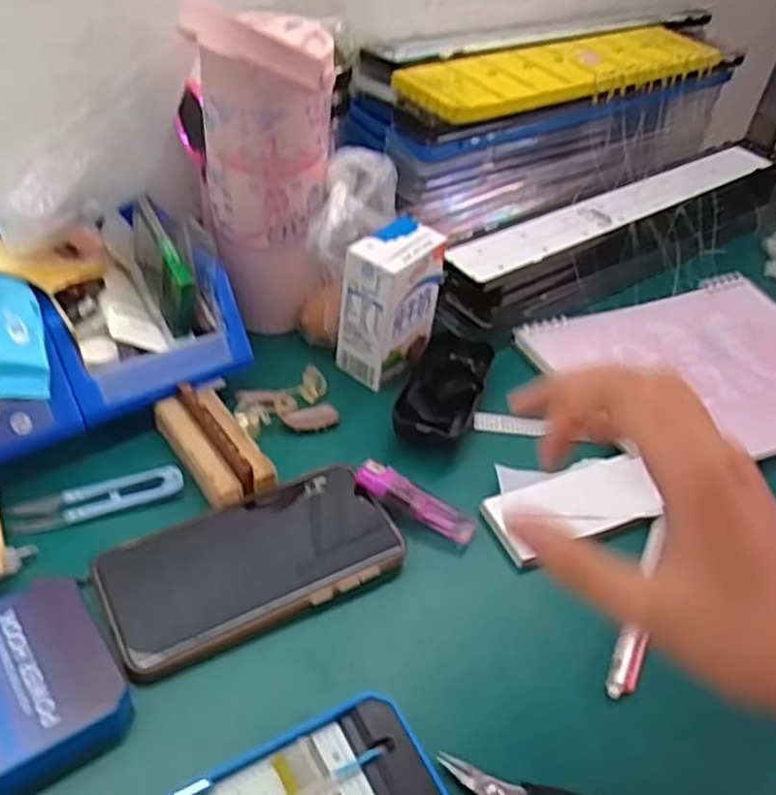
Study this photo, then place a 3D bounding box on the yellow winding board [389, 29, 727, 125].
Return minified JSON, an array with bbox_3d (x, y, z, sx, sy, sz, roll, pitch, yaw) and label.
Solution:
[{"bbox_3d":[0.171,-0.299,0.689,0.364,0.016,0.091,-26,53,-31],"label":"yellow winding board"}]

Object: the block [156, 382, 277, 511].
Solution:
[{"bbox_3d":[-0.111,0.026,0.482,0.042,0.025,0.091,-22,51,-28],"label":"block"}]

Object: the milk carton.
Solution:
[{"bbox_3d":[0.003,-0.069,0.549,0.039,0.099,0.066,33,49,24],"label":"milk carton"}]

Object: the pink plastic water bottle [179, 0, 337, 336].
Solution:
[{"bbox_3d":[-0.086,-0.155,0.536,0.088,0.215,0.089,5,43,-3],"label":"pink plastic water bottle"}]

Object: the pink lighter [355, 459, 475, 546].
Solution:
[{"bbox_3d":[0.018,0.064,0.468,0.078,0.008,0.018,31,46,5],"label":"pink lighter"}]

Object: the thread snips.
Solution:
[{"bbox_3d":[-0.174,0.060,0.458,0.096,0.010,0.026,-10,46,-18],"label":"thread snips"}]

